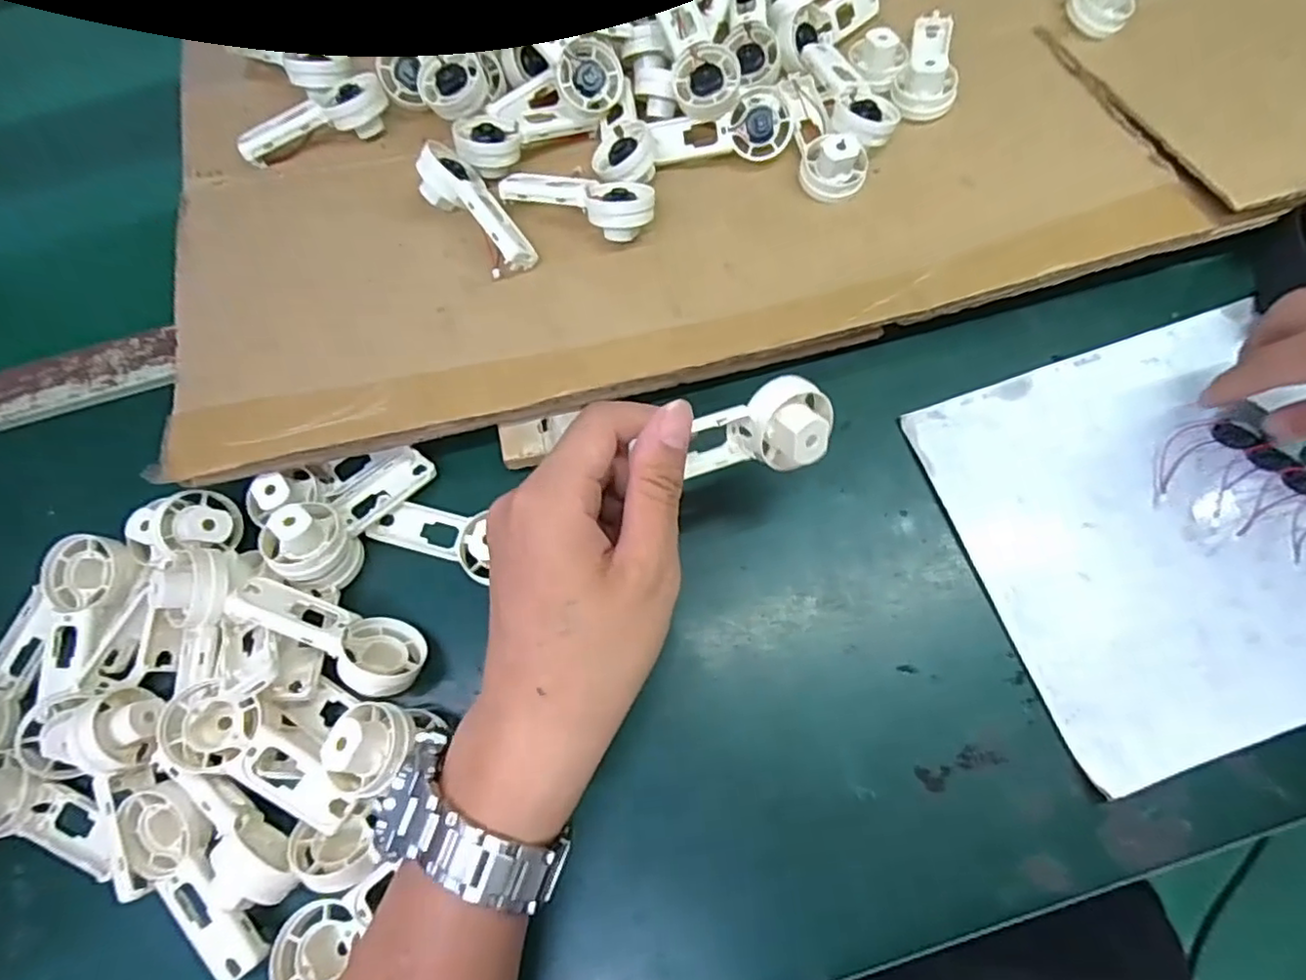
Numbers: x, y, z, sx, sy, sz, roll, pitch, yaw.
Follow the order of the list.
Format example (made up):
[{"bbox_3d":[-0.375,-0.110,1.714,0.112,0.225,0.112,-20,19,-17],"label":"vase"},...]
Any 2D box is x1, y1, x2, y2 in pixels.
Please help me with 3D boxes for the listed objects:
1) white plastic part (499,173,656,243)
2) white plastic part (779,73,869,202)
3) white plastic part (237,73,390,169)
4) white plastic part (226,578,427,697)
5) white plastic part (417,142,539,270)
[{"bbox_3d":[-0.045,-0.168,0.389,0.092,0.024,0.033,12,71,7],"label":"white plastic part"},{"bbox_3d":[0.106,-0.223,0.406,0.038,0.024,0.092,-8,69,0],"label":"white plastic part"},{"bbox_3d":[-0.207,-0.226,0.408,0.093,0.024,0.028,-26,70,-7],"label":"white plastic part"},{"bbox_3d":[-0.157,0.069,0.322,0.091,0.041,0.015,29,115,-10],"label":"white plastic part"},{"bbox_3d":[-0.105,-0.164,0.382,0.036,0.035,0.097,-31,71,-9],"label":"white plastic part"}]

